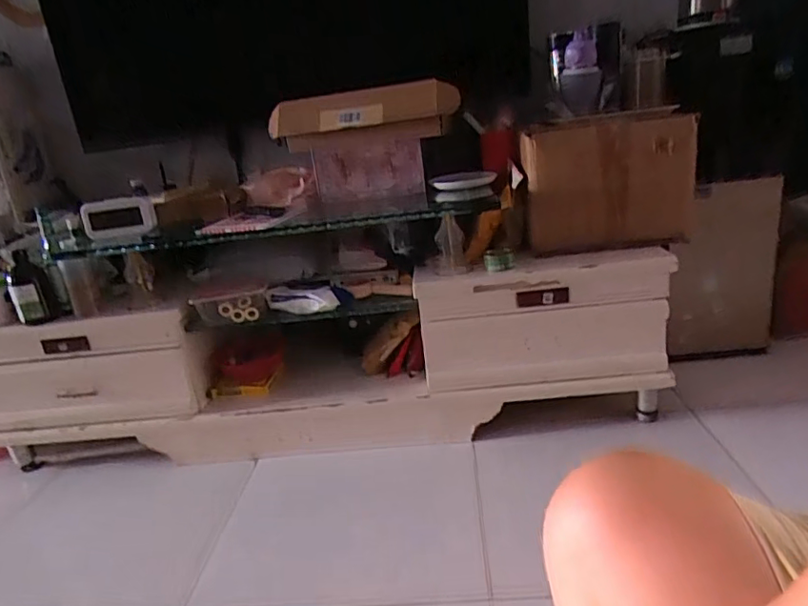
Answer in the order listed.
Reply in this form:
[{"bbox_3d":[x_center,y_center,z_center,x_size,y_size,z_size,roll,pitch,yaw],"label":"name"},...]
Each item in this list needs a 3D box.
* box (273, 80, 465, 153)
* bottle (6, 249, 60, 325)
[{"bbox_3d":[-0.100,-0.397,1.207,0.433,0.110,0.125,-4,18,8],"label":"box"},{"bbox_3d":[-0.842,-0.034,1.269,0.078,0.150,0.065,-22,24,-39],"label":"bottle"}]

